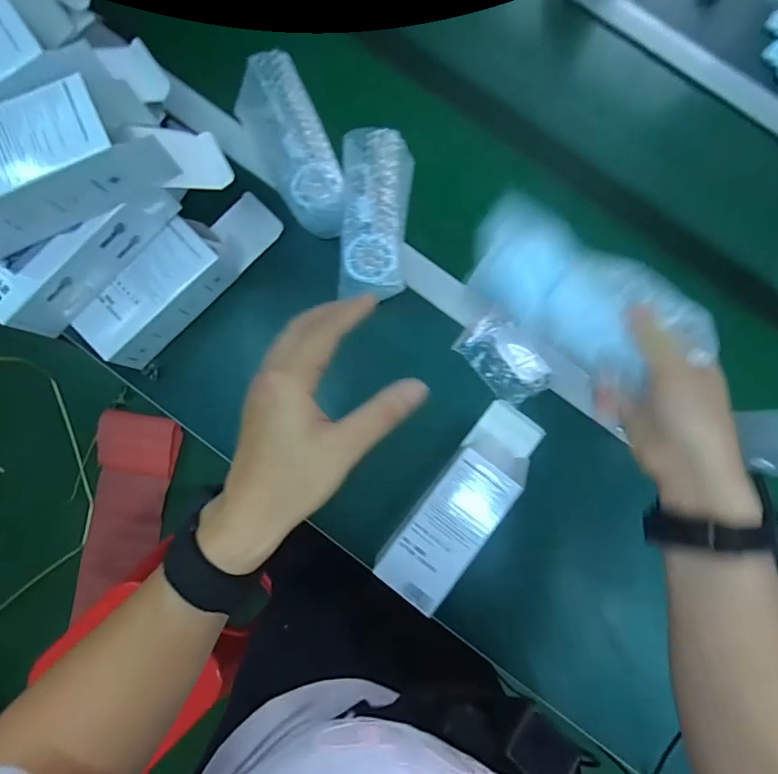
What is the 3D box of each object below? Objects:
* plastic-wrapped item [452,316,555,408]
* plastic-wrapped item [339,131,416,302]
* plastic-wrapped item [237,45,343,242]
[{"bbox_3d":[0.139,-0.033,0.554,0.072,0.011,0.110,-42,86,-5],"label":"plastic-wrapped item"},{"bbox_3d":[-0.014,-0.198,0.539,0.079,0.052,0.199,2,84,-1],"label":"plastic-wrapped item"},{"bbox_3d":[-0.109,-0.275,0.540,0.080,0.052,0.205,-25,85,-4],"label":"plastic-wrapped item"}]

